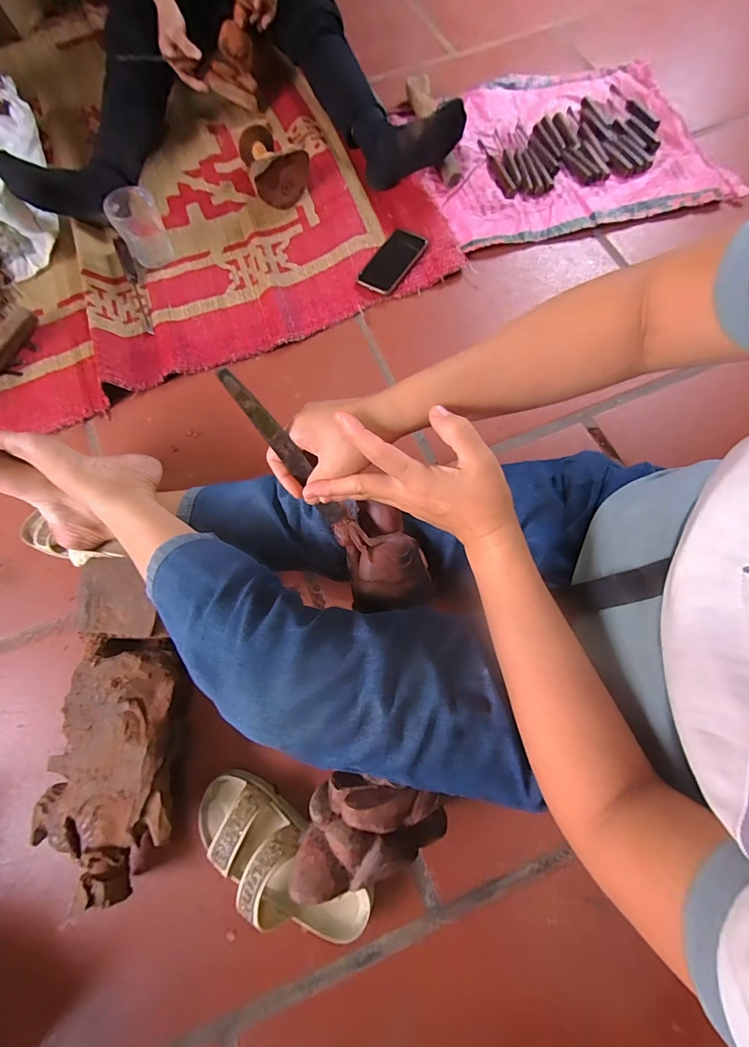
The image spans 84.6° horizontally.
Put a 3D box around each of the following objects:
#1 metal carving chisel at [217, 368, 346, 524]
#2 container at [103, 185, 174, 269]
[{"bbox_3d":[-0.070,-0.058,0.352,0.023,0.168,0.006,-20,44,13],"label":"metal carving chisel"},{"bbox_3d":[-0.444,-0.563,0.785,0.087,0.095,0.070,-29,74,-8],"label":"container"}]

